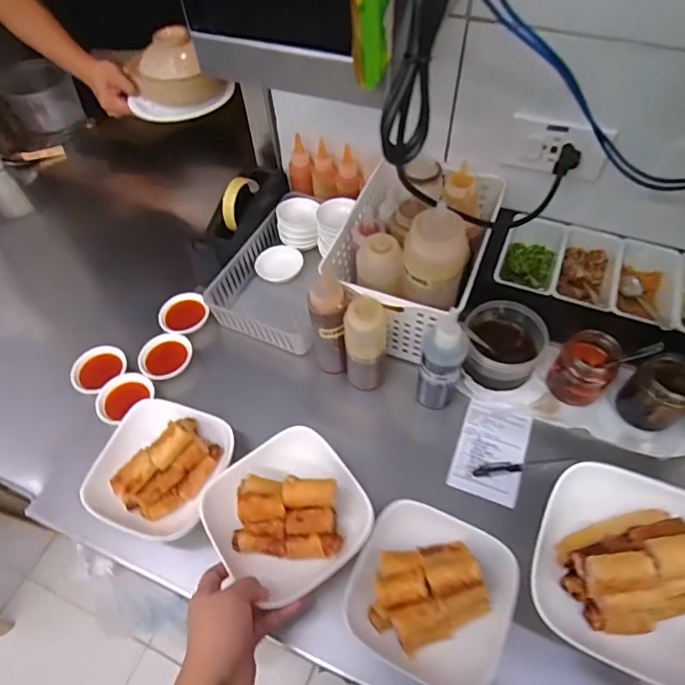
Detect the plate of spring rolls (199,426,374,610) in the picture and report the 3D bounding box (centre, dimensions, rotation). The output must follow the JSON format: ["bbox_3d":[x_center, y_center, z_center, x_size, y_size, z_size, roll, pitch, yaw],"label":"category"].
[{"bbox_3d":[-0.058,0.168,0.499,0.145,0.047,0.146,-33,61,-18],"label":"plate of spring rolls"}]

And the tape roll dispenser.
[{"bbox_3d":[-0.164,-0.196,0.770,0.074,0.082,0.220,21,59,16],"label":"tape roll dispenser"}]

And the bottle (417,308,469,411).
[{"bbox_3d":[0.117,0.024,0.591,0.054,0.166,0.052,14,58,12],"label":"bottle"}]

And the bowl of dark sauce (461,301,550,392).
[{"bbox_3d":[0.202,0.002,0.639,0.101,0.079,0.098,-1,56,2],"label":"bowl of dark sauce"}]

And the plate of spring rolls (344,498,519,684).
[{"bbox_3d":[0.090,0.242,0.489,0.154,0.062,0.144,-1,56,2],"label":"plate of spring rolls"}]

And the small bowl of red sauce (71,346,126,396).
[{"bbox_3d":[-0.335,0.038,0.685,0.072,0.022,0.068,-1,56,2],"label":"small bowl of red sauce"}]

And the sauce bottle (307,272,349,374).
[{"bbox_3d":[-0.017,-0.018,0.618,0.050,0.154,0.047,-3,56,1],"label":"sauce bottle"}]

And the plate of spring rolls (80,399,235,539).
[{"bbox_3d":[-0.213,0.139,0.573,0.143,0.073,0.145,14,58,12],"label":"plate of spring rolls"}]

